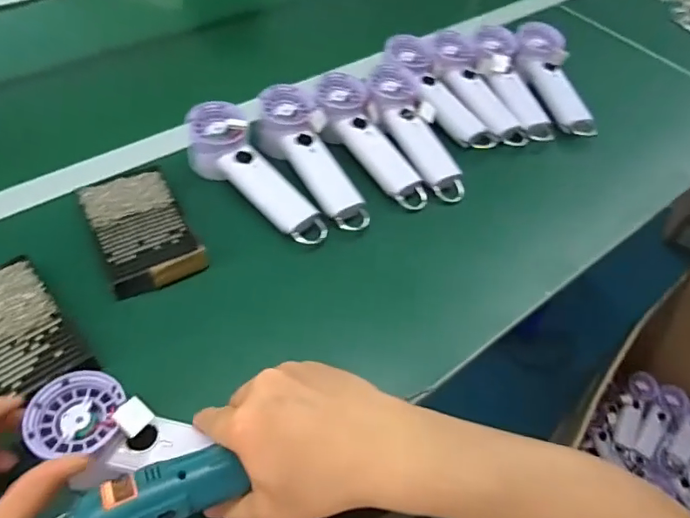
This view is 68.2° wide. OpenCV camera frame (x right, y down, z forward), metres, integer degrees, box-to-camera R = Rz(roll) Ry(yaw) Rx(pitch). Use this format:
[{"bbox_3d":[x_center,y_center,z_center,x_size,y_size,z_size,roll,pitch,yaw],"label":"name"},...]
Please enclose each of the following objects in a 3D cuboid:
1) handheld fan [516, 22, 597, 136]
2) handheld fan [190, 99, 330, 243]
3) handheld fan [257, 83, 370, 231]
[{"bbox_3d":[0.287,-0.247,0.702,0.070,0.034,0.193,-10,71,-14],"label":"handheld fan"},{"bbox_3d":[-0.094,-0.090,0.546,0.200,0.050,0.066,45,60,10],"label":"handheld fan"},{"bbox_3d":[-0.036,-0.112,0.574,0.066,0.048,0.192,-25,71,-23],"label":"handheld fan"}]

